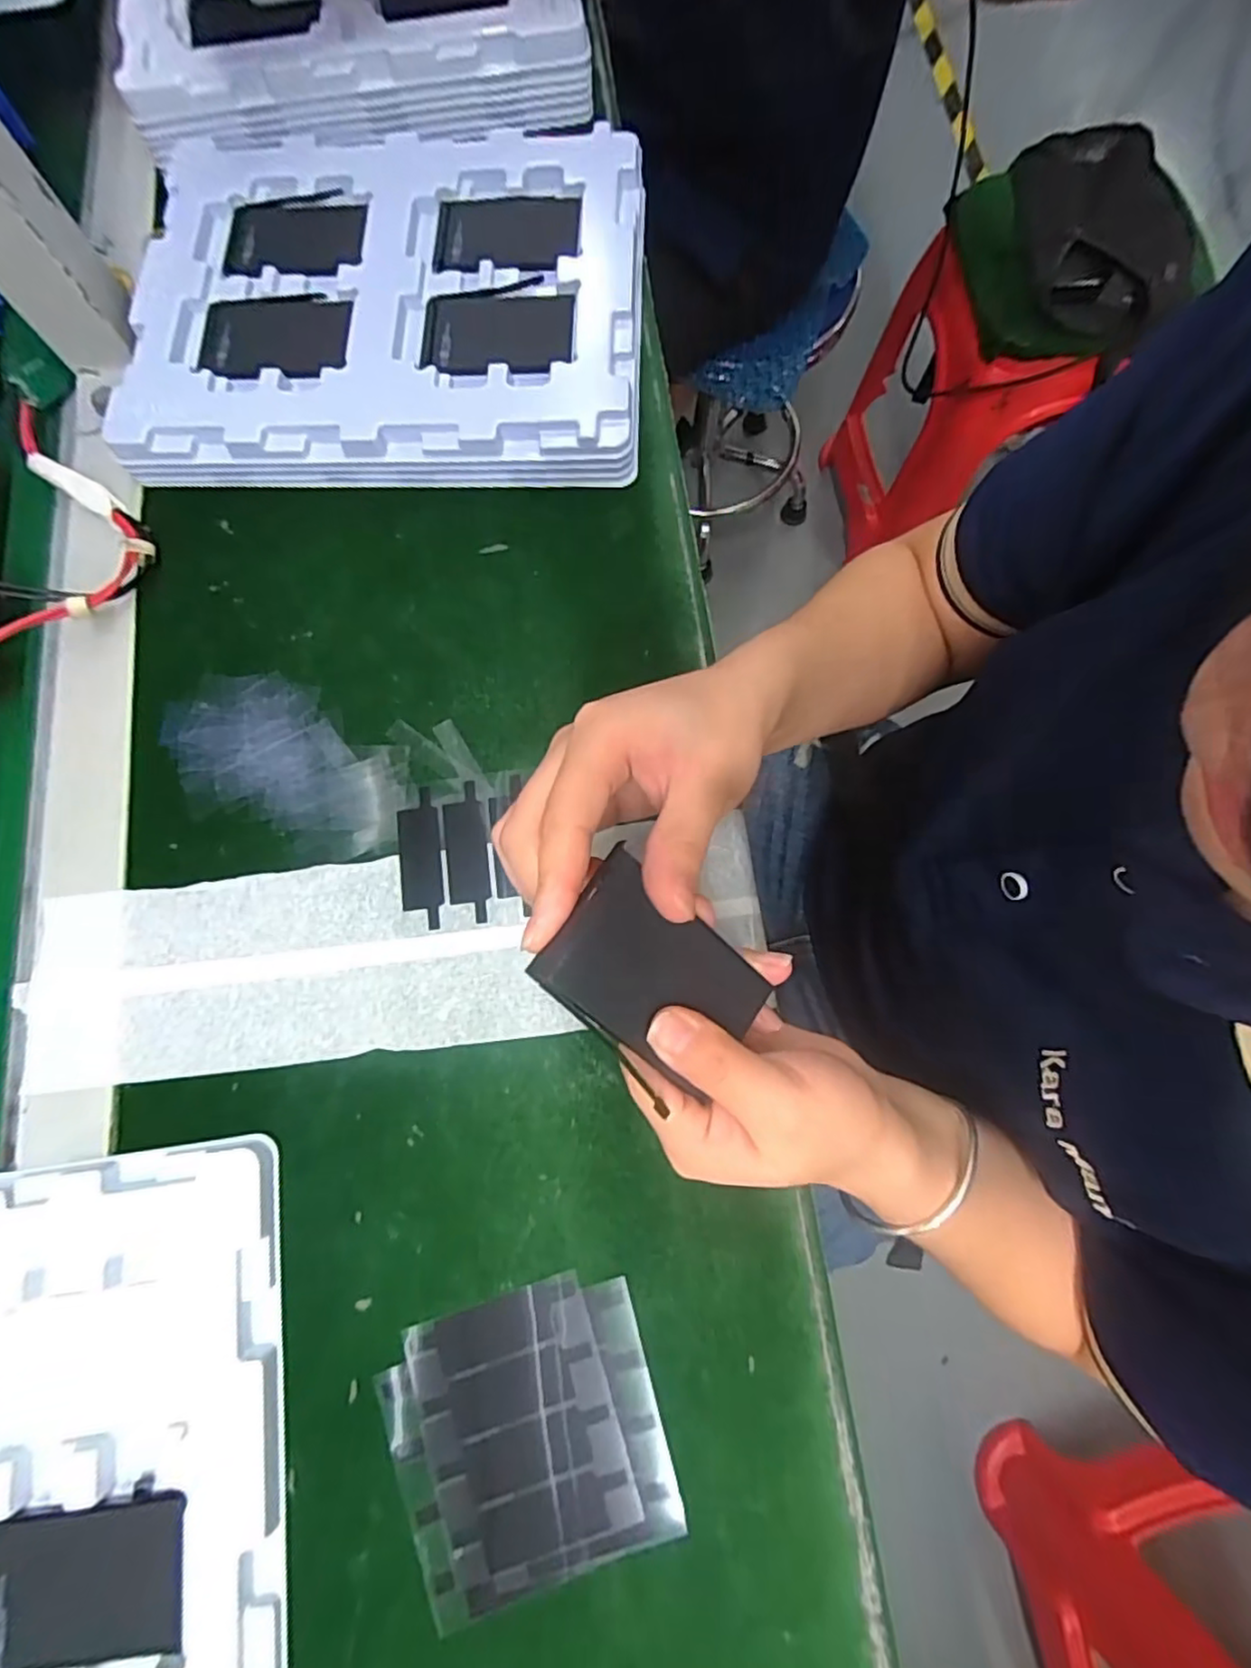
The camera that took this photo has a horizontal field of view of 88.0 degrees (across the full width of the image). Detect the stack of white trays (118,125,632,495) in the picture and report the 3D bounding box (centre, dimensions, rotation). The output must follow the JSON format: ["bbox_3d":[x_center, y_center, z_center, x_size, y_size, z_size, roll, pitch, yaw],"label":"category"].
[{"bbox_3d":[-0.131,-0.302,0.363,0.276,0.027,0.215,0,76,2],"label":"stack of white trays"}]

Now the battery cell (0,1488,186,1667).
[{"bbox_3d":[-0.206,0.282,0.244,0.080,0.004,0.051,-6,76,0],"label":"battery cell"}]

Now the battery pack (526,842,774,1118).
[{"bbox_3d":[0.009,0.048,0.214,0.076,0.005,0.051,44,71,-18],"label":"battery pack"}]

